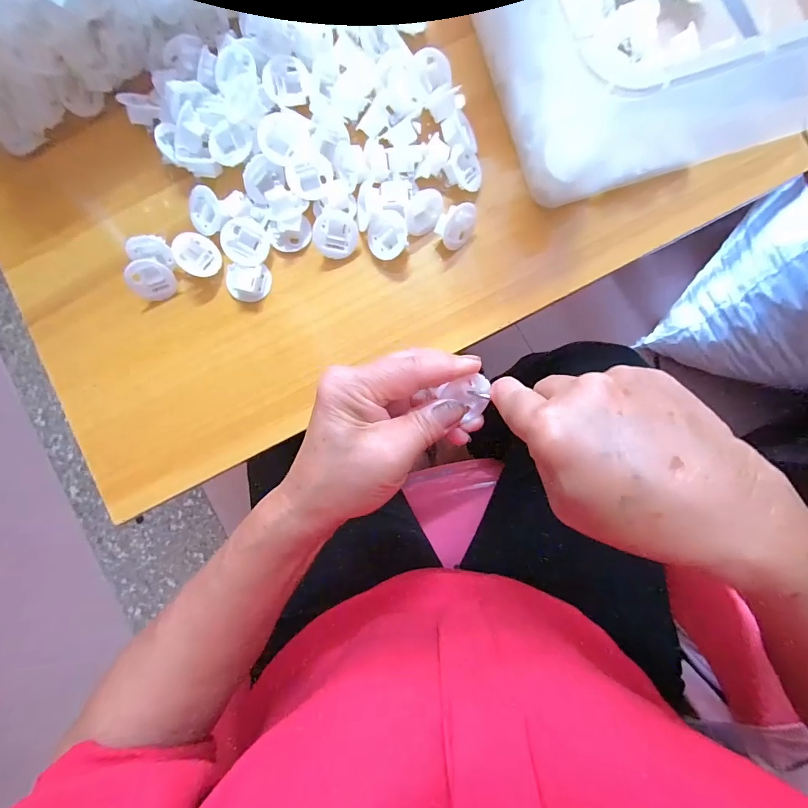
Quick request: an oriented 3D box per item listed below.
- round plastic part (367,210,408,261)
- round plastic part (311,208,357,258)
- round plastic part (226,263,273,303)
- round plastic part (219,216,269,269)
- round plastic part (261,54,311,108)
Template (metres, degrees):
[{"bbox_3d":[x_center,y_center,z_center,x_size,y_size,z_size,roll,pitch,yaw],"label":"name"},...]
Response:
[{"bbox_3d":[-0.010,-0.125,0.301,0.032,0.012,0.032,8,113,20],"label":"round plastic part"},{"bbox_3d":[-0.051,-0.127,0.307,0.034,0.011,0.034,-2,97,-18],"label":"round plastic part"},{"bbox_3d":[-0.118,-0.091,0.307,0.032,0.017,0.027,-9,86,1],"label":"round plastic part"},{"bbox_3d":[-0.118,-0.120,0.302,0.034,0.006,0.033,-38,111,-25],"label":"round plastic part"},{"bbox_3d":[-0.086,-0.234,0.295,0.032,0.009,0.033,0,86,2],"label":"round plastic part"}]

